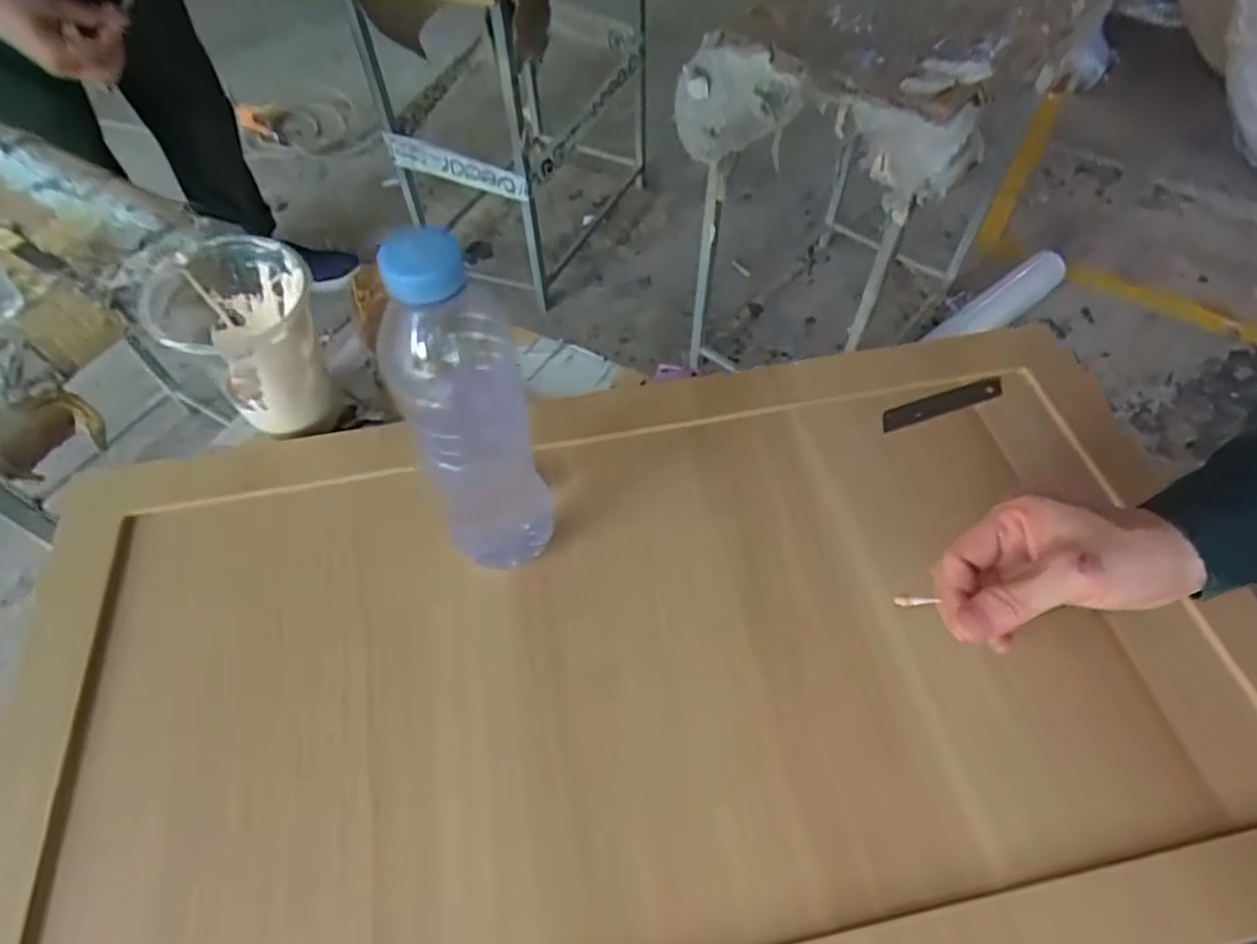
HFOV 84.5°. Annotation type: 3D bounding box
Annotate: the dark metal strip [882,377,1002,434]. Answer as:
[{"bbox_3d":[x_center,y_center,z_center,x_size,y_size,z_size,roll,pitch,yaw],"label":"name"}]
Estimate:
[{"bbox_3d":[0.219,-0.049,0.486,0.093,0.005,0.018,-18,62,-10],"label":"dark metal strip"}]

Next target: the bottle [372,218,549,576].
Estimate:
[{"bbox_3d":[-0.078,-0.022,0.352,0.065,0.219,0.055,-18,56,-11],"label":"bottle"}]

